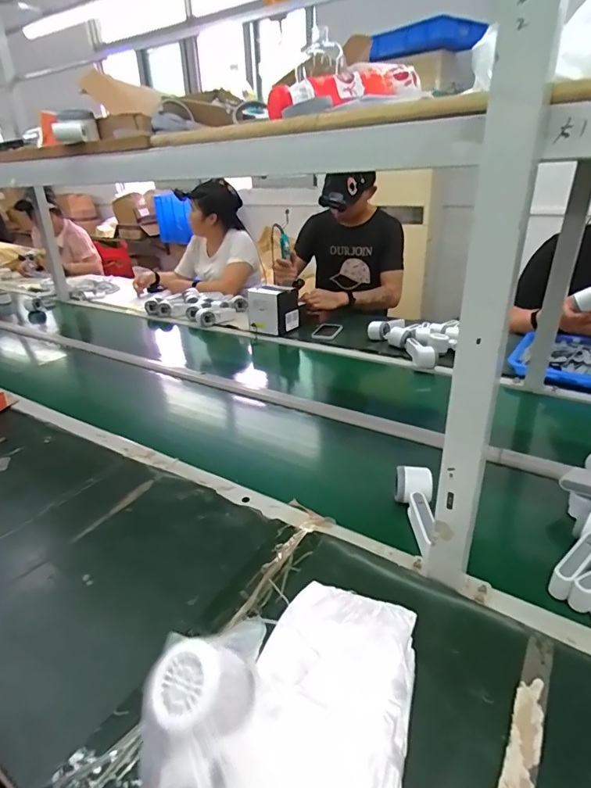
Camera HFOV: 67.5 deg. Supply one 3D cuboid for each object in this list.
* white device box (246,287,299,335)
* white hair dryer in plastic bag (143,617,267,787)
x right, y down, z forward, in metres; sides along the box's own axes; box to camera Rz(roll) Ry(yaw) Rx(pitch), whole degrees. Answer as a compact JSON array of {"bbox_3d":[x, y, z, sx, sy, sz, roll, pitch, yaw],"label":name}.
[{"bbox_3d":[-0.075,-0.287,1.514,0.130,0.163,0.139,12,30,27],"label":"white device box"},{"bbox_3d":[-0.062,0.252,0.289,0.079,0.047,0.172,-3,54,-2],"label":"white hair dryer in plastic bag"}]

